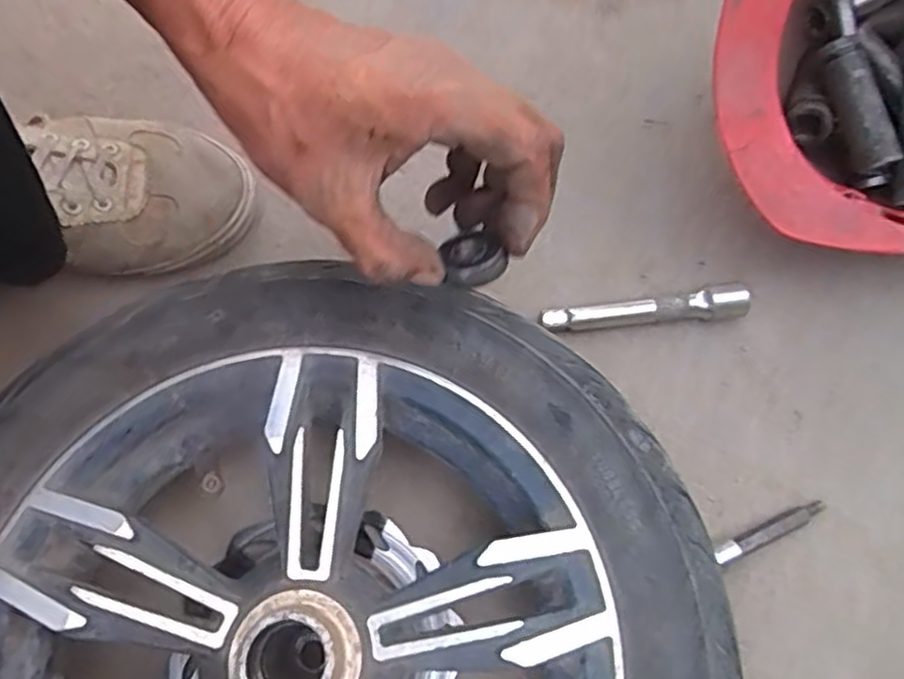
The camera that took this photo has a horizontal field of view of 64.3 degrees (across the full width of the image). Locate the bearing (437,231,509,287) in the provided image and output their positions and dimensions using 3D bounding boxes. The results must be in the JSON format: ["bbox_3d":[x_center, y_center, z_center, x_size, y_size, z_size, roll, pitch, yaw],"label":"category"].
[{"bbox_3d":[0.010,-0.034,0.309,0.023,0.012,0.024,-13,51,16],"label":"bearing"}]

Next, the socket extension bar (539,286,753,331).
[{"bbox_3d":[0.117,-0.018,0.435,0.122,0.019,0.016,-4,69,-2],"label":"socket extension bar"}]

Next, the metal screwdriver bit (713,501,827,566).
[{"bbox_3d":[0.175,0.106,0.396,0.073,0.013,0.010,-22,71,-9],"label":"metal screwdriver bit"}]

